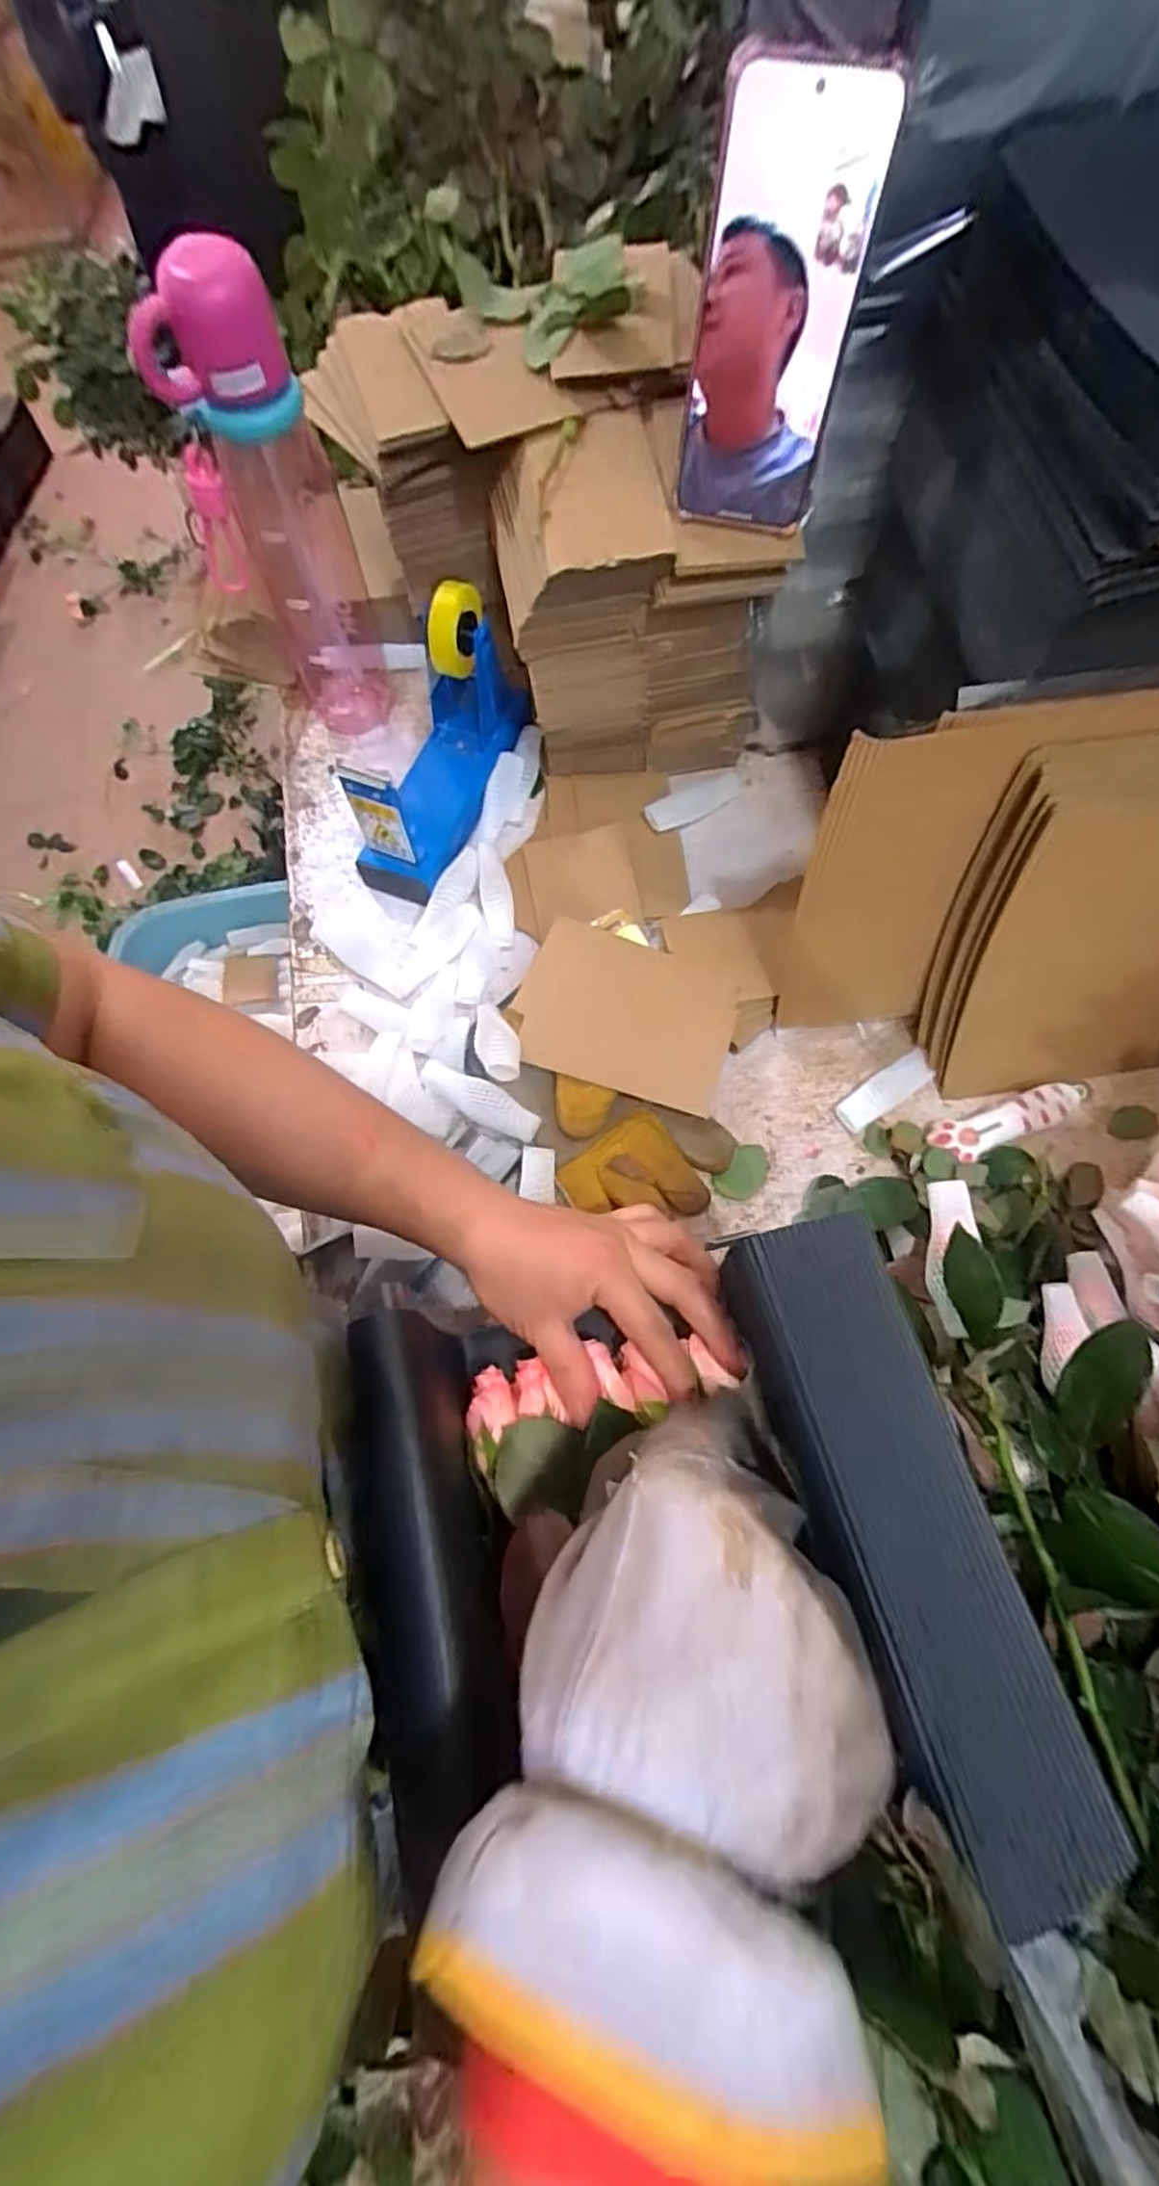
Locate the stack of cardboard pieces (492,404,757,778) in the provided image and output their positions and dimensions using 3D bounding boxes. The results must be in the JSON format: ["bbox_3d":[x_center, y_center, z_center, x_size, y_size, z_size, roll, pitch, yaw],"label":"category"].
[{"bbox_3d":[0.035,-0.351,0.529,0.170,0.179,0.127,-10,71,-1],"label":"stack of cardboard pieces"}]

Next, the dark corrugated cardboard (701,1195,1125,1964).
[{"bbox_3d":[0.112,0.148,0.250,0.064,0.017,0.208,-16,71,-3],"label":"dark corrugated cardboard"}]

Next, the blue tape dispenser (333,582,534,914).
[{"bbox_3d":[-0.105,-0.260,0.527,0.080,0.122,0.195,11,72,6],"label":"blue tape dispenser"}]

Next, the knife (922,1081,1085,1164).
[{"bbox_3d":[0.290,0.018,0.479,0.116,0.008,0.029,-19,71,-4],"label":"knife"}]

